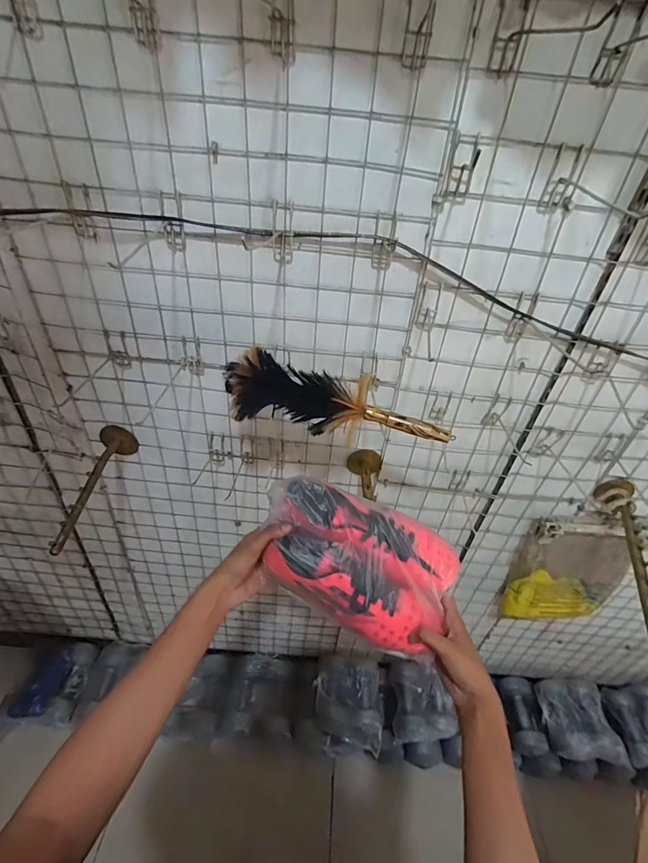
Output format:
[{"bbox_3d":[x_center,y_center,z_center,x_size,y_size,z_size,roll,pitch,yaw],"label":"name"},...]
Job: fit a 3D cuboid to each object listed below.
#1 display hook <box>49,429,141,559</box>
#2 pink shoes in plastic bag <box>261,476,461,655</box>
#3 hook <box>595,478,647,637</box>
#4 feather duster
[{"bbox_3d":[-0.416,0.095,0.737,0.069,0.075,0.245,3,39,-4],"label":"display hook"},{"bbox_3d":[0.038,0.171,0.533,0.260,0.095,0.159,26,77,-6],"label":"pink shoes in plastic bag"},{"bbox_3d":[0.543,0.211,0.711,0.054,0.076,0.293,15,39,11],"label":"hook"},{"bbox_3d":[0.020,-0.044,0.564,0.302,0.085,0.060,9,38,2],"label":"feather duster"}]

